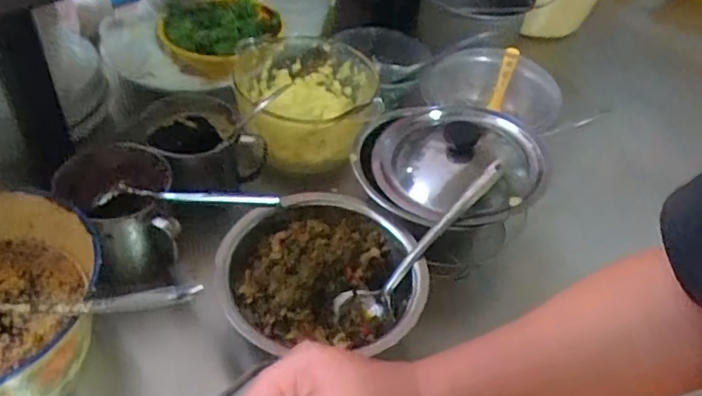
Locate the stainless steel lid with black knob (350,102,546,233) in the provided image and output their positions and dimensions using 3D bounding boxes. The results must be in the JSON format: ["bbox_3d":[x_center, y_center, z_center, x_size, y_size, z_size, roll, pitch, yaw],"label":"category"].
[{"bbox_3d":[0.107,-0.035,0.621,0.207,0.054,0.168,11,45,5],"label":"stainless steel lid with black knob"}]

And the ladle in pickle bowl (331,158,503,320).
[{"bbox_3d":[0.076,0.043,0.550,0.222,0.023,0.044,-43,60,-12],"label":"ladle in pickle bowl"}]

